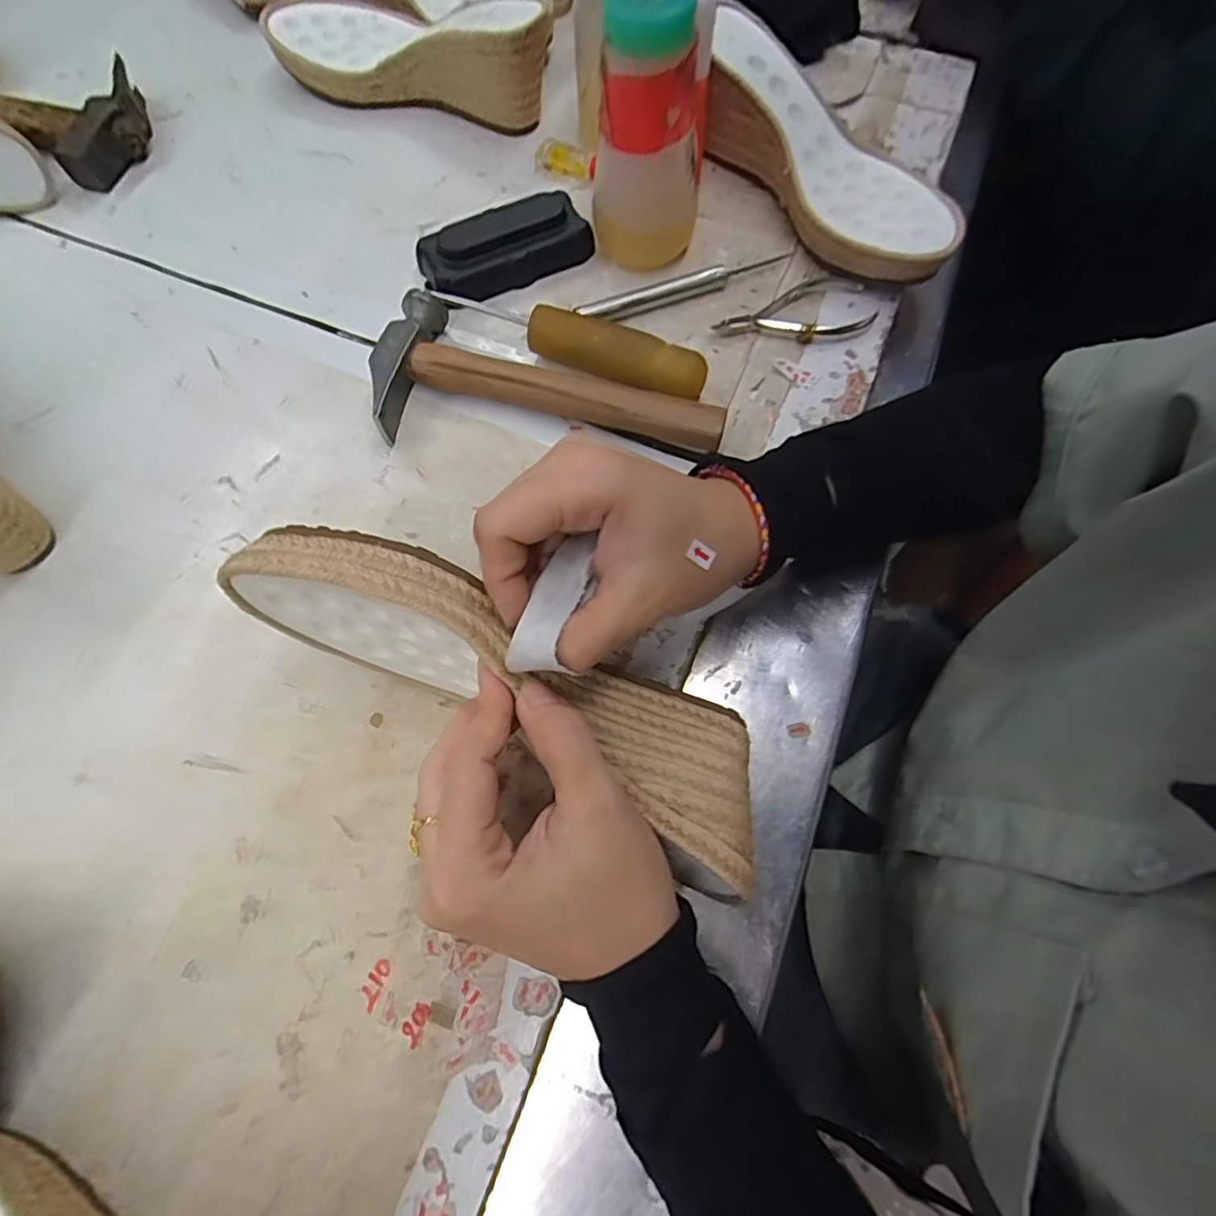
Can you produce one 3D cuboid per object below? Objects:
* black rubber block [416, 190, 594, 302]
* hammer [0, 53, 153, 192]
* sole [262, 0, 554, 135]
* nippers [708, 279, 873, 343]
[{"bbox_3d":[-0.063,-0.226,0.371,0.105,0.027,0.045,-24,72,-9],"label":"black rubber block"},{"bbox_3d":[-0.455,-0.374,0.427,0.269,0.028,0.101,17,71,6],"label":"hammer"},{"bbox_3d":[-0.145,-0.405,0.420,0.222,0.066,0.085,28,72,9],"label":"sole"},{"bbox_3d":[0.116,-0.179,0.363,0.097,0.009,0.045,-21,72,-8],"label":"nippers"}]

